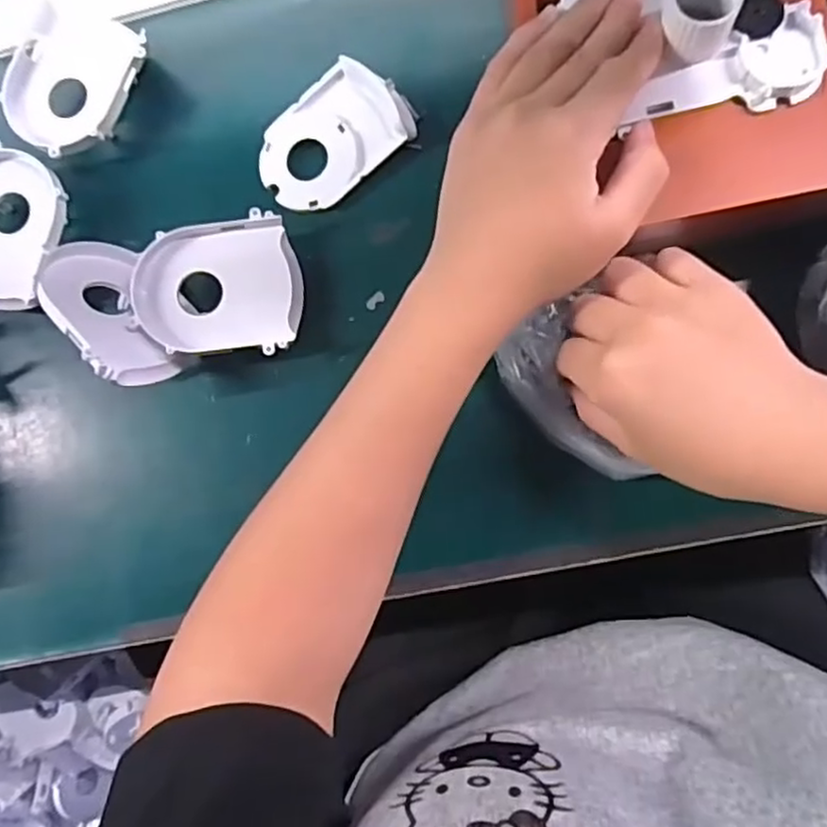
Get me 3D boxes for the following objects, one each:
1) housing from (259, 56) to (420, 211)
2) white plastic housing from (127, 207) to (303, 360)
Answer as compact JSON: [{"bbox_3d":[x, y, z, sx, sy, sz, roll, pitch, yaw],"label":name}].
[{"bbox_3d":[-0.044,-0.150,0.374,0.085,0.012,0.057,-37,83,4],"label":"housing"},{"bbox_3d":[-0.100,-0.066,0.361,0.079,0.032,0.070,1,87,7],"label":"white plastic housing"}]

